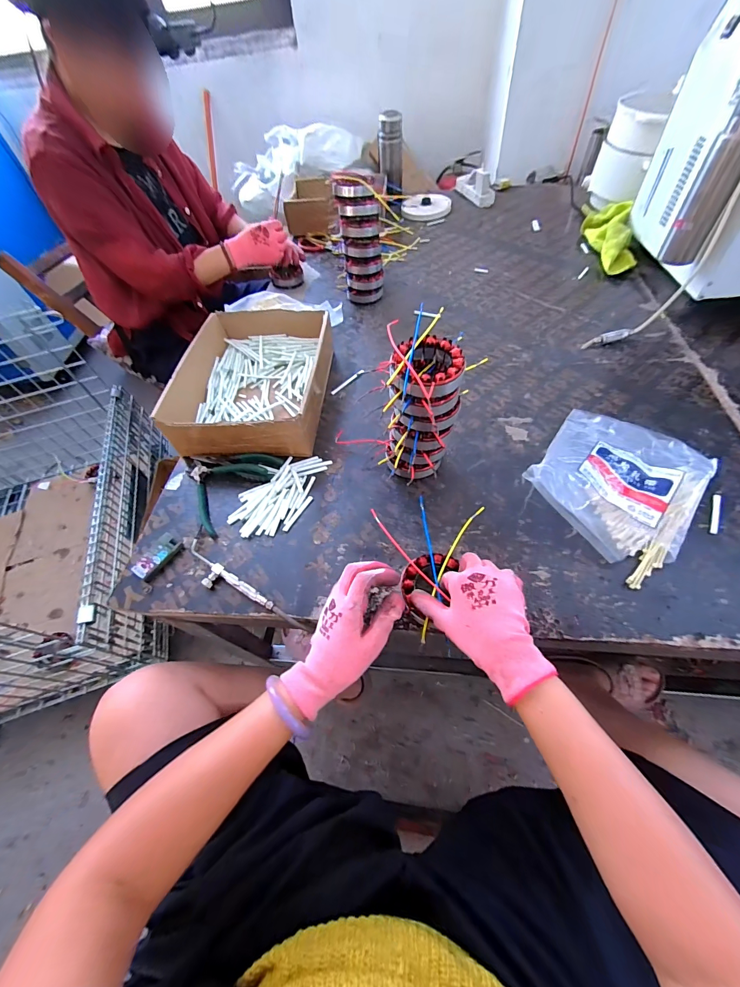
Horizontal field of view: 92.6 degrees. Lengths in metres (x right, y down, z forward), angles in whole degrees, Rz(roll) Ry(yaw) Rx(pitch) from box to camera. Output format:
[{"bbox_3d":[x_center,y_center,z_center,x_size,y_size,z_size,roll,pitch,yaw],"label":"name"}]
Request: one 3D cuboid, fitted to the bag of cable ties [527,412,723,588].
[{"bbox_3d":[0.348,-0.029,0.492,0.202,0.065,0.262,34,65,25],"label":"bag of cable ties"}]

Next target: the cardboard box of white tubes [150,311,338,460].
[{"bbox_3d":[-0.198,-0.217,0.654,0.238,0.087,0.336,4,56,8],"label":"cardboard box of white tubes"}]

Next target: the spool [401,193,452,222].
[{"bbox_3d":[0.182,-0.922,1.137,0.157,0.033,0.142,2,56,7],"label":"spool"}]

